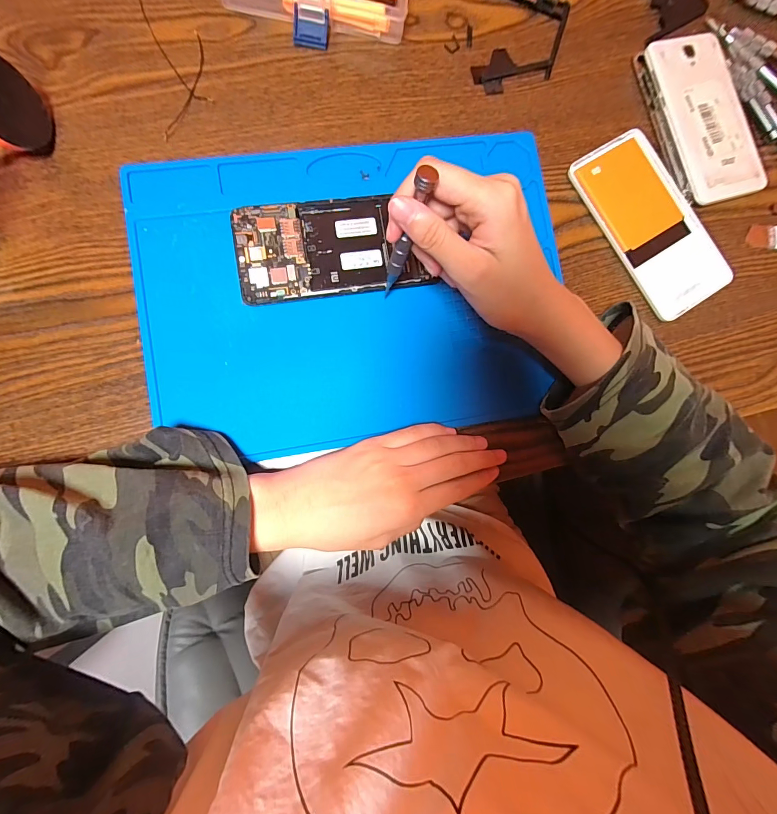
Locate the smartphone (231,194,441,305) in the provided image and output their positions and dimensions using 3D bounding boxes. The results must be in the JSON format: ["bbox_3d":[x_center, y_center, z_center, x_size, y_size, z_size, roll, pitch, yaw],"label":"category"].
[{"bbox_3d":[-0.042,-0.121,0.283,0.137,0.007,0.072,-9,86,-6],"label":"smartphone"}]

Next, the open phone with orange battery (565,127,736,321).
[{"bbox_3d":[0.220,-0.153,0.316,0.077,0.008,0.151,-31,89,-7],"label":"open phone with orange battery"}]

